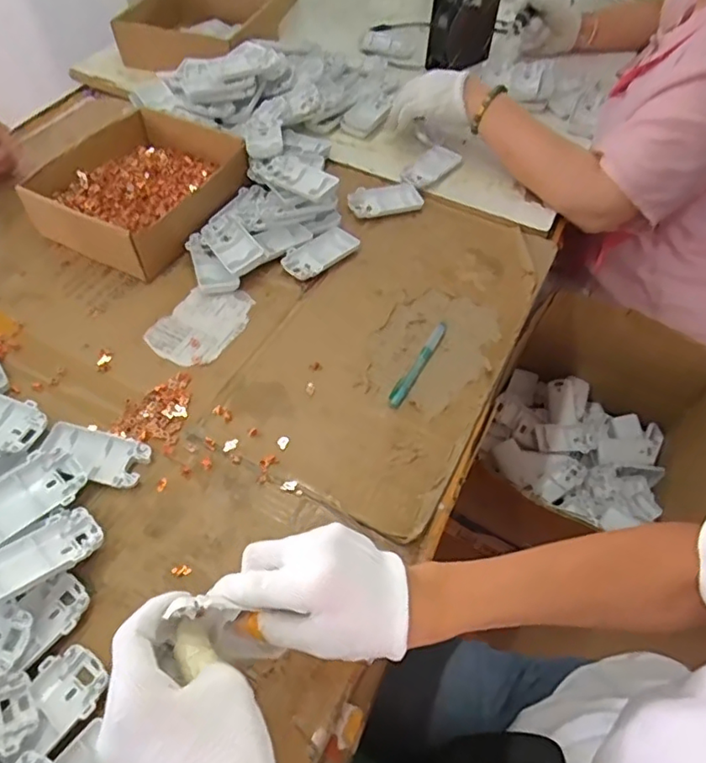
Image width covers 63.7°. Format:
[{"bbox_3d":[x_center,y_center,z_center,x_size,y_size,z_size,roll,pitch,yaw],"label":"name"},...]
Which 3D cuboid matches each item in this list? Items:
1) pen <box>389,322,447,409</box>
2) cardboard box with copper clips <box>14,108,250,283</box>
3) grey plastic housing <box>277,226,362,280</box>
[{"bbox_3d":[0.071,-0.021,0.601,0.015,0.009,0.131,27,59,15],"label":"pen"},{"bbox_3d":[-0.264,-0.241,0.709,0.193,0.060,0.219,26,58,14],"label":"cardboard box with copper clips"},{"bbox_3d":[-0.040,-0.156,0.685,0.097,0.014,0.045,-39,65,-25],"label":"grey plastic housing"}]

